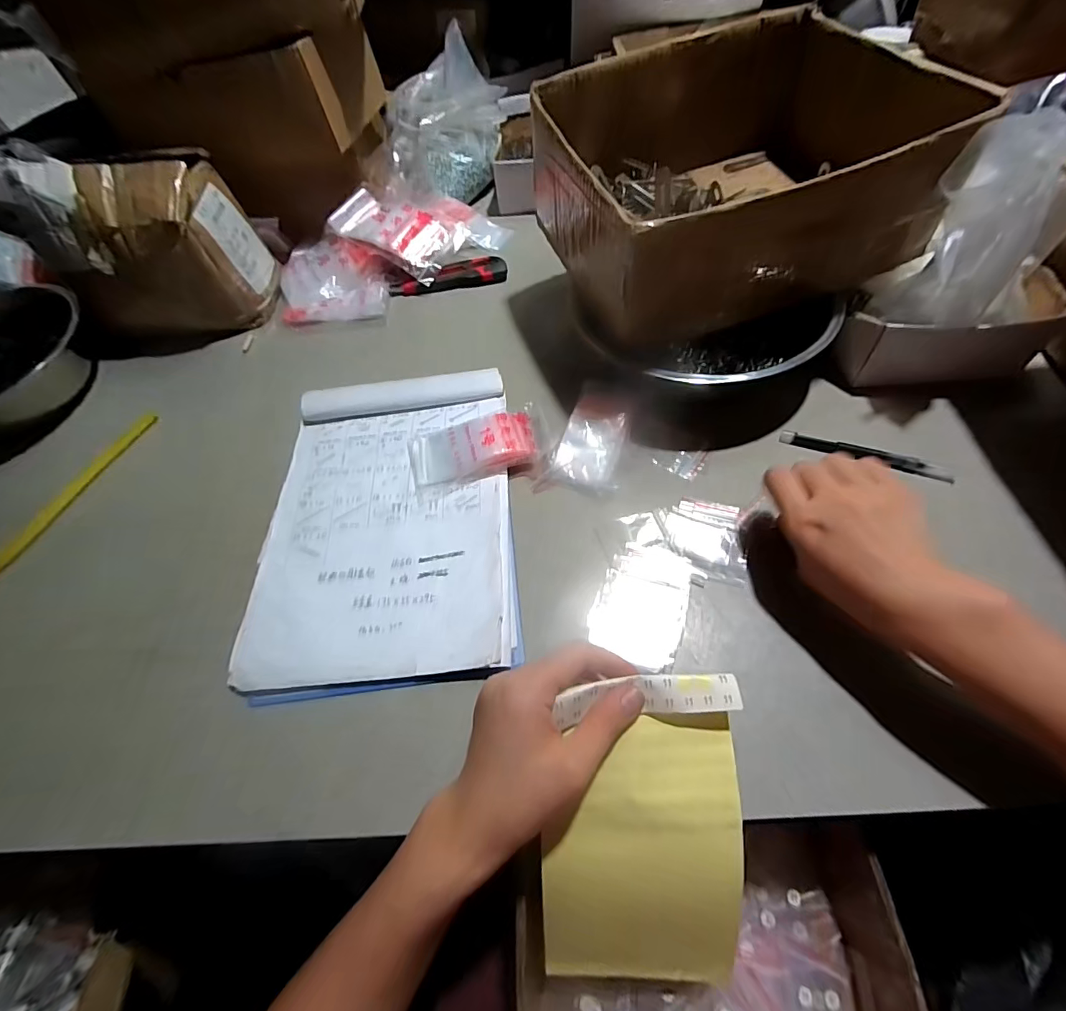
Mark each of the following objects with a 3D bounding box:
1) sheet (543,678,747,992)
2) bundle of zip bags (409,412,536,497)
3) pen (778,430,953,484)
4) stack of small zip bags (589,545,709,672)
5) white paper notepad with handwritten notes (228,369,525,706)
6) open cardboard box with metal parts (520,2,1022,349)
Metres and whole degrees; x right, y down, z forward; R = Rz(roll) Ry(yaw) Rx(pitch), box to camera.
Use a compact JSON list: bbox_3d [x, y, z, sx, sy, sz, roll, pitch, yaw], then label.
[{"bbox_3d":[0.069,0.214,0.300,0.119,0.024,0.208,0,94,0],"label":"sheet"},{"bbox_3d":[-0.059,-0.058,0.452,0.119,0.024,0.067,-16,57,-4],"label":"bundle of zip bags"},{"bbox_3d":[0.299,-0.047,0.423,0.138,0.013,0.012,17,61,17],"label":"pen"},{"bbox_3d":[0.088,0.075,0.370,0.069,0.005,0.095,23,63,20],"label":"stack of small zip bags"},{"bbox_3d":[-0.131,0.005,0.424,0.221,0.029,0.303,-6,56,0],"label":"white paper notepad with handwritten notes"},{"bbox_3d":[0.181,-0.315,0.450,0.313,0.139,0.274,-19,57,-6],"label":"open cardboard box with metal parts"}]

